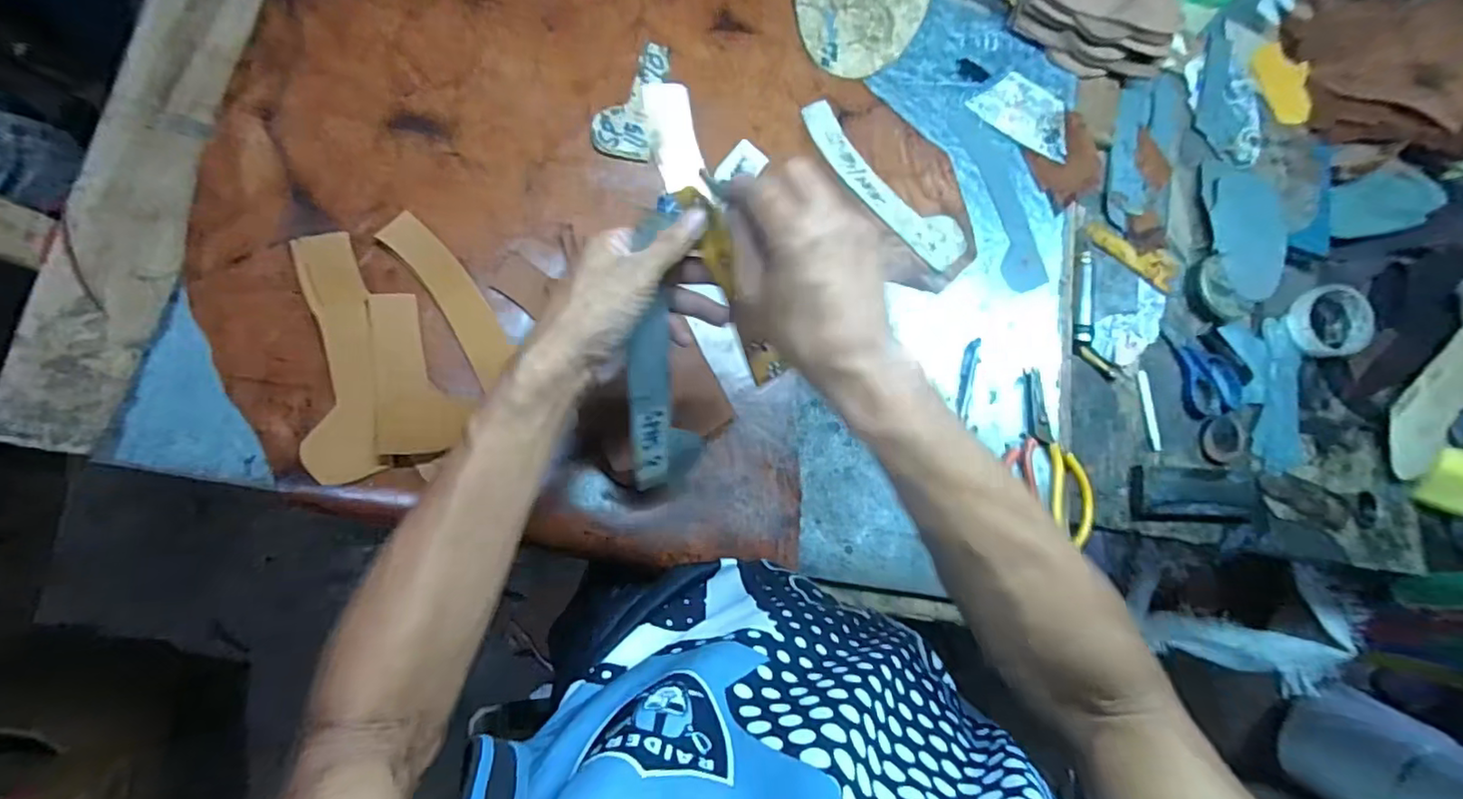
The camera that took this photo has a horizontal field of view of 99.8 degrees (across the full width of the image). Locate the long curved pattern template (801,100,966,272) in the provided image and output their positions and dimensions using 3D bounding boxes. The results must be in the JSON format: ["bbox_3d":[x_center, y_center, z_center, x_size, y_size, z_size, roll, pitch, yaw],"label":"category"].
[{"bbox_3d":[0.150,-0.211,0.610,0.207,0.005,0.052,42,75,-6],"label":"long curved pattern template"}]

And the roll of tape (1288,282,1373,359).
[{"bbox_3d":[0.737,-0.096,0.753,0.097,0.024,0.085,-8,87,-6],"label":"roll of tape"}]

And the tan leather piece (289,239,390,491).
[{"bbox_3d":[-0.301,-0.033,0.467,0.052,0.019,0.188,-11,87,-6],"label":"tan leather piece"}]

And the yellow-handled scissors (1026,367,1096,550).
[{"bbox_3d":[0.317,0.052,0.598,0.045,0.020,0.165,-13,87,-6],"label":"yellow-handled scissors"}]

